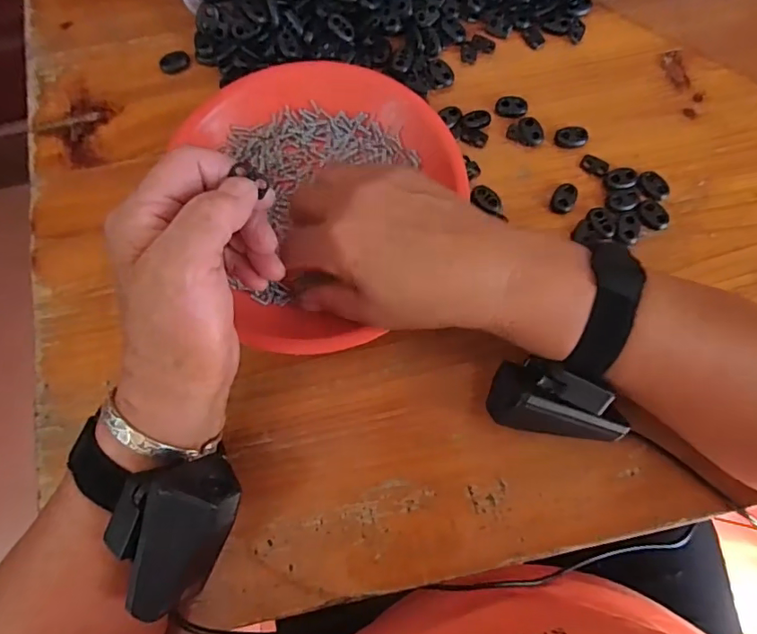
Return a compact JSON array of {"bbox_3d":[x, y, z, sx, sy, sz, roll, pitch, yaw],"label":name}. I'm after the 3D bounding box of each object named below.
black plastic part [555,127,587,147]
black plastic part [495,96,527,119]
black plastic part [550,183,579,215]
[{"bbox_3d":[0.134,-0.125,0.345,0.022,0.004,0.015,3,76,2],"label":"black plastic part"},{"bbox_3d":[0.094,-0.148,0.351,0.021,0.004,0.015,3,76,2],"label":"black plastic part"},{"bbox_3d":[0.124,-0.079,0.333,0.015,0.005,0.021,27,78,8],"label":"black plastic part"}]

